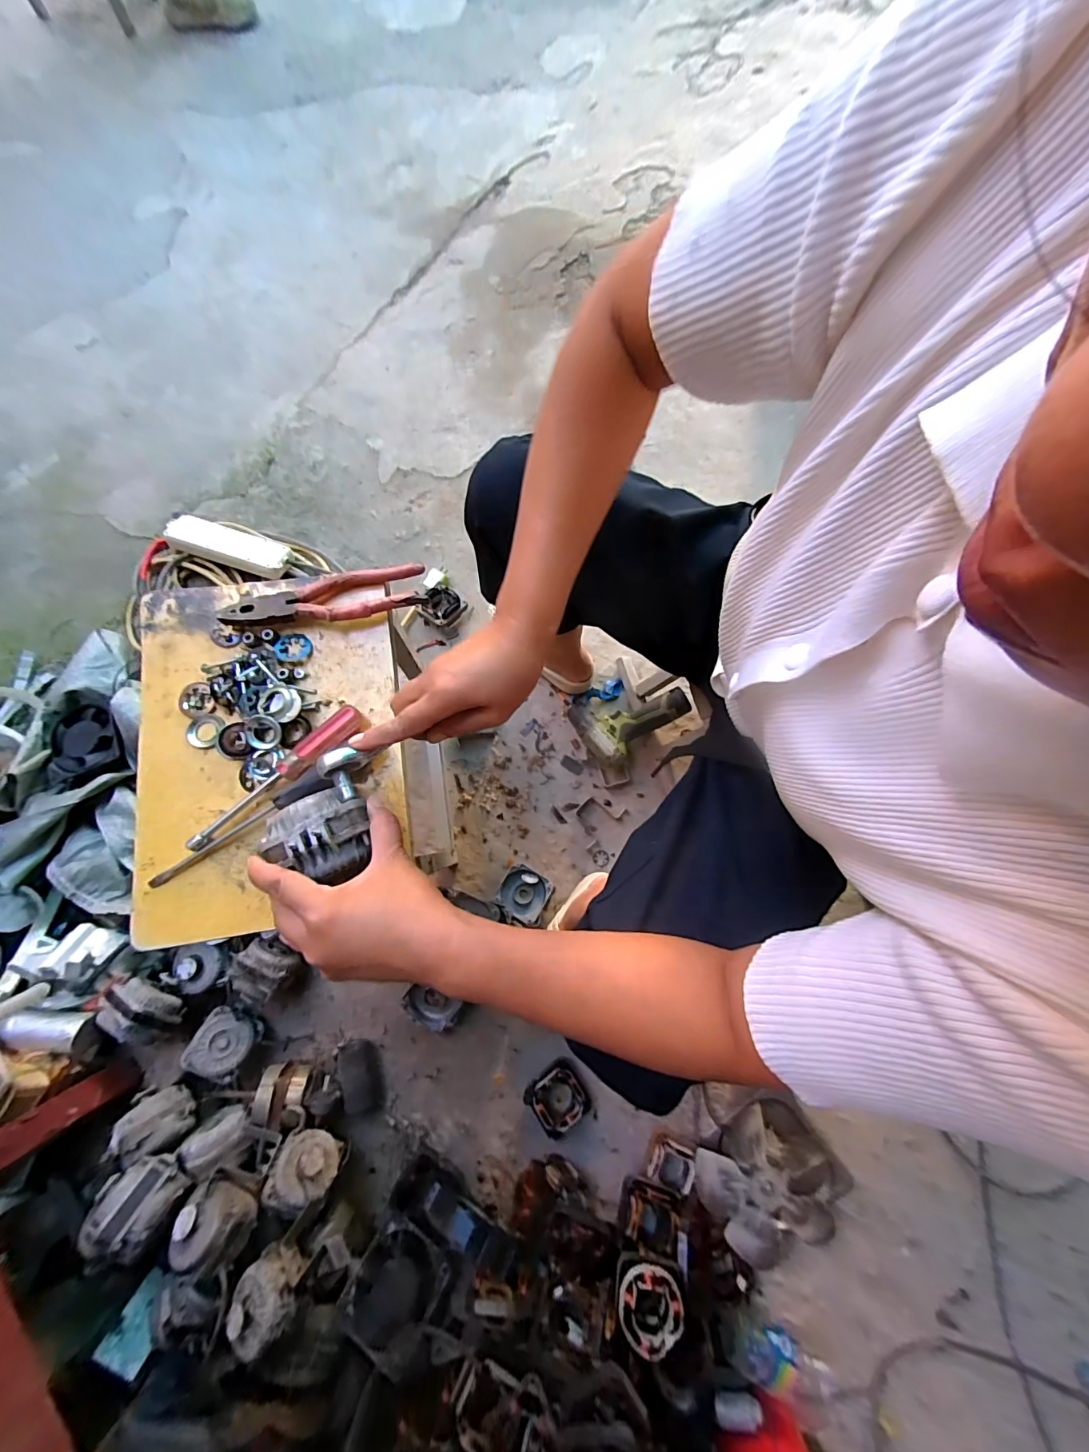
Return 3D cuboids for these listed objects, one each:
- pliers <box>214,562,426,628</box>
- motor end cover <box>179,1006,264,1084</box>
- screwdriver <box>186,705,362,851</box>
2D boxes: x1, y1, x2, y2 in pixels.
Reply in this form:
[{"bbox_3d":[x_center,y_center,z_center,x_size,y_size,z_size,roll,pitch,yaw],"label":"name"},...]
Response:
[{"bbox_3d":[-0.217,-0.127,0.461,0.193,0.018,0.051,-9,76,-3],"label":"pliers"},{"bbox_3d":[-0.491,0.485,0.711,0.085,0.035,0.090,38,40,-7],"label":"motor end cover"},{"bbox_3d":[-0.241,0.045,0.421,0.030,0.018,0.176,43,79,9],"label":"screwdriver"}]

